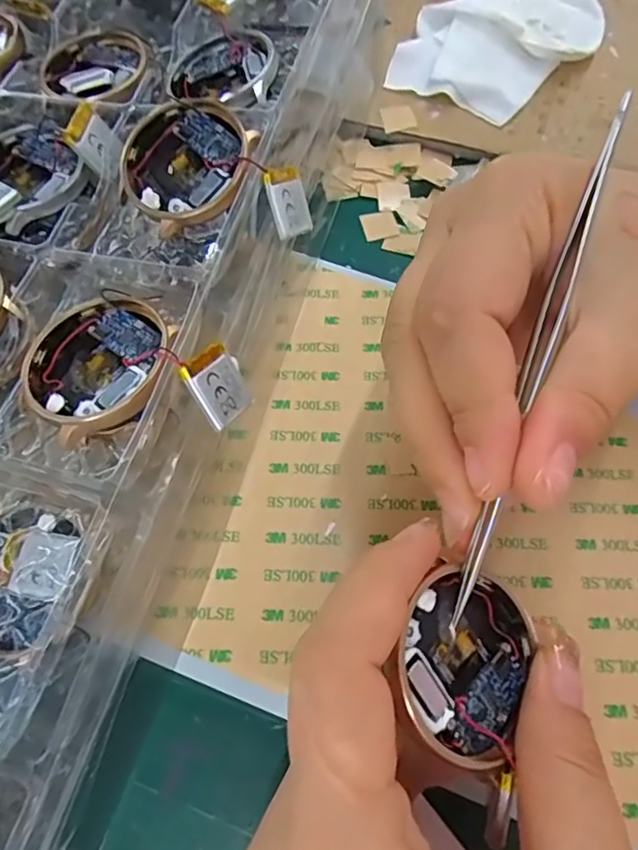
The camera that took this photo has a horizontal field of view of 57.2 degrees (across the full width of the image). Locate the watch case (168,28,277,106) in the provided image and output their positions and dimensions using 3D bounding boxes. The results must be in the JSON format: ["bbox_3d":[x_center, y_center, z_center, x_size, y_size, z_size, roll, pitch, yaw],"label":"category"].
[{"bbox_3d":[-0.037,-0.138,0.227,0.042,0.016,0.039,6,66,3],"label":"watch case"}]

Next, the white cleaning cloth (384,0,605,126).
[{"bbox_3d":[0.094,-0.196,0.290,0.072,0.016,0.117,38,71,15],"label":"white cleaning cloth"}]

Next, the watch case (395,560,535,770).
[{"bbox_3d":[0.036,0.055,0.141,0.033,0.013,0.046,36,46,-8],"label":"watch case"}]

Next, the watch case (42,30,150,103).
[{"bbox_3d":[-0.092,-0.149,0.242,0.045,0.010,0.042,30,69,12],"label":"watch case"}]

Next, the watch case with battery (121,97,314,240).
[{"bbox_3d":[-0.036,-0.087,0.202,0.061,0.021,0.044,-4,66,-2],"label":"watch case with battery"}]

